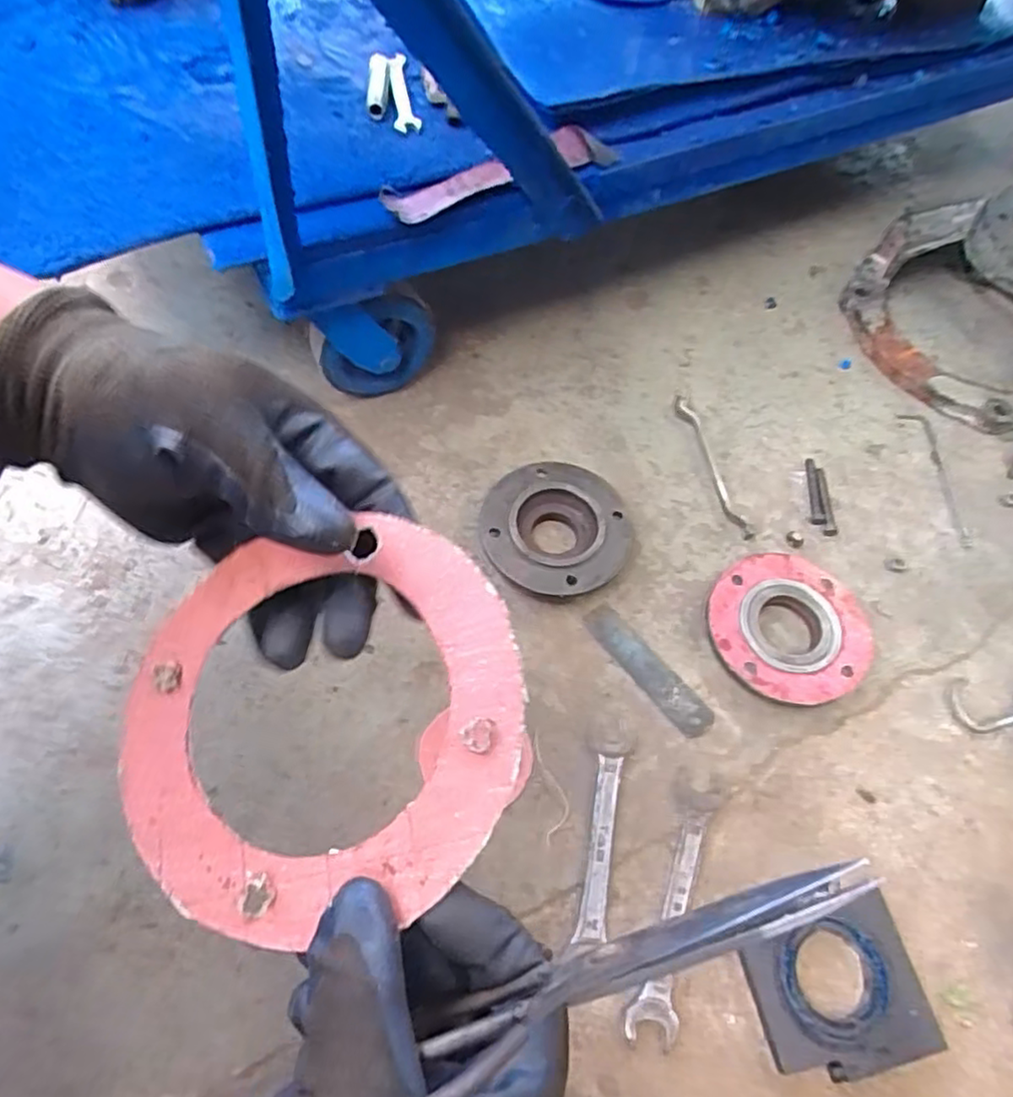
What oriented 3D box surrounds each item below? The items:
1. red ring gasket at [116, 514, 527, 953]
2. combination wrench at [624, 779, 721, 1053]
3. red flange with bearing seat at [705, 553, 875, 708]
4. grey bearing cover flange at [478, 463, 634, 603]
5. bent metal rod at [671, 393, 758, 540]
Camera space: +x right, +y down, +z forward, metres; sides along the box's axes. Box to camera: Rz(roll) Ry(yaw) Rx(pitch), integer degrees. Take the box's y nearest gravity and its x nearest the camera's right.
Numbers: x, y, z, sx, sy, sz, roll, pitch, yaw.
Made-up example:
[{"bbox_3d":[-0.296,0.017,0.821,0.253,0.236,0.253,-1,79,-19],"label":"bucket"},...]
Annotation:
[{"bbox_3d":[-0.070,0.060,0.245,0.153,0.006,0.139,-12,65,8],"label":"red ring gasket"},{"bbox_3d":[0.139,0.291,0.550,0.038,0.007,0.194,19,61,6],"label":"combination wrench"},{"bbox_3d":[0.277,0.080,0.662,0.157,0.032,0.148,12,61,3],"label":"red flange with bearing seat"},{"bbox_3d":[0.051,-0.014,0.699,0.154,0.038,0.145,2,61,-3],"label":"grey bearing cover flange"},{"bbox_3d":[0.237,-0.095,0.772,0.023,0.011,0.192,-11,62,-10],"label":"bent metal rod"}]

